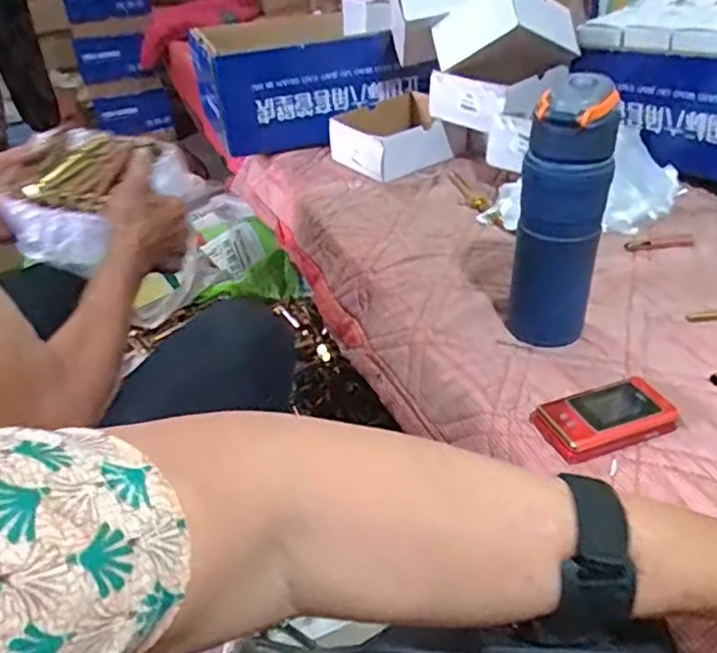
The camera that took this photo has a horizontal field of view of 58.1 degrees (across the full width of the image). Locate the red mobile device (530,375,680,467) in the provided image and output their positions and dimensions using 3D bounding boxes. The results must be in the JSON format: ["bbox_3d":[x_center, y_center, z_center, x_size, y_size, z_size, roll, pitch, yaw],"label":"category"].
[{"bbox_3d":[0.195,0.074,0.523,0.106,0.024,0.058,-16,35,-18],"label":"red mobile device"}]

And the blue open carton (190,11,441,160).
[{"bbox_3d":[-0.109,-0.461,1.215,0.345,0.178,0.359,-15,35,-16],"label":"blue open carton"}]

